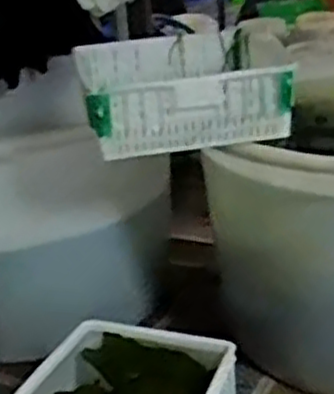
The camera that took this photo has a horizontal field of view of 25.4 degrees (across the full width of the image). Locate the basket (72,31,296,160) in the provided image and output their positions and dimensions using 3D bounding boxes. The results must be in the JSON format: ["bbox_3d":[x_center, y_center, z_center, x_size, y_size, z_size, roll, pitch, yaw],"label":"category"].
[{"bbox_3d":[0.012,-0.267,1.834,0.450,0.162,0.520,-9,24,-9],"label":"basket"}]

